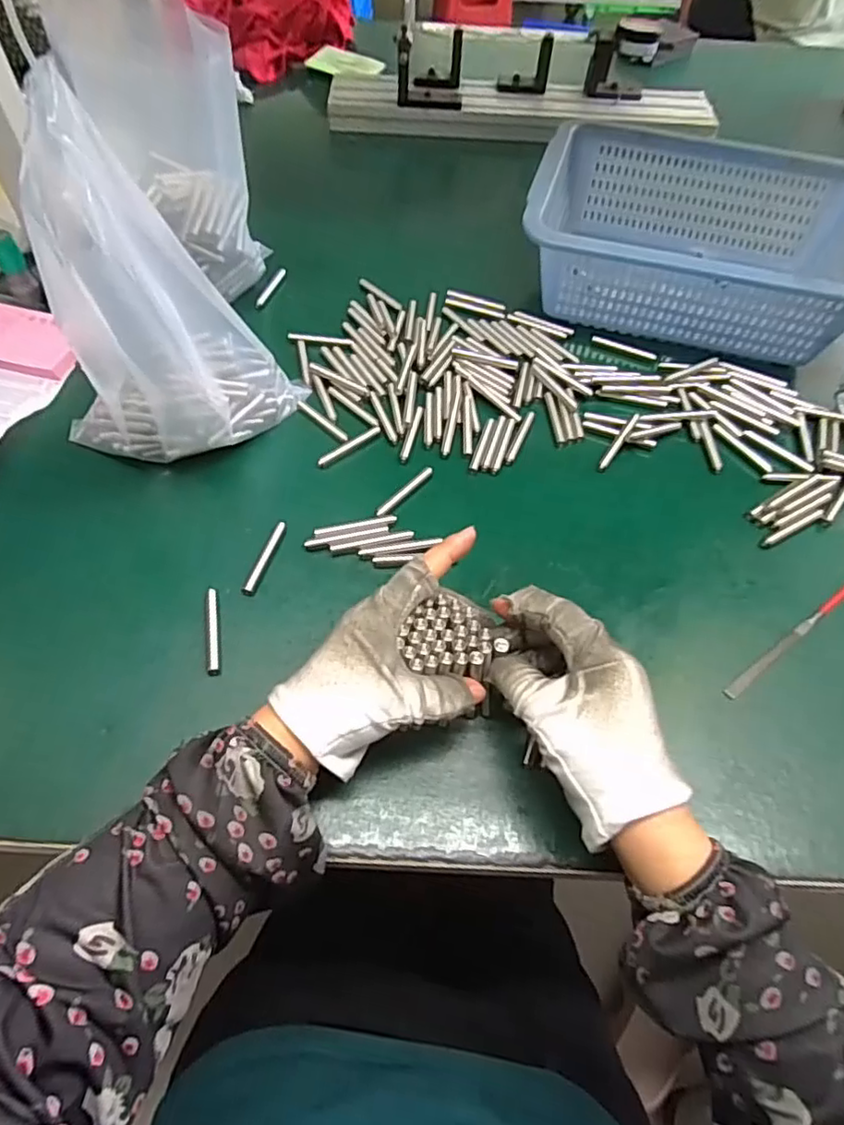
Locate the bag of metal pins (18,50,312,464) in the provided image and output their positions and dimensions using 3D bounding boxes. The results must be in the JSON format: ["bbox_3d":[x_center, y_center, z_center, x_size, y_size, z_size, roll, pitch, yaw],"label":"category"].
[{"bbox_3d":[-0.179,-0.171,0.415,0.128,0.191,0.123,21,57,11],"label":"bag of metal pins"}]

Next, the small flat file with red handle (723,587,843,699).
[{"bbox_3d":[0.252,0.042,0.410,0.162,0.004,0.009,-30,62,-21],"label":"small flat file with red handle"}]

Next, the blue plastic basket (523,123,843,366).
[{"bbox_3d":[0.259,-0.308,0.591,0.296,0.093,0.230,16,56,8],"label":"blue plastic basket"}]

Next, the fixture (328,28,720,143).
[{"bbox_3d":[0.132,-0.614,0.811,0.498,0.087,0.099,2,56,-2],"label":"fixture"}]

